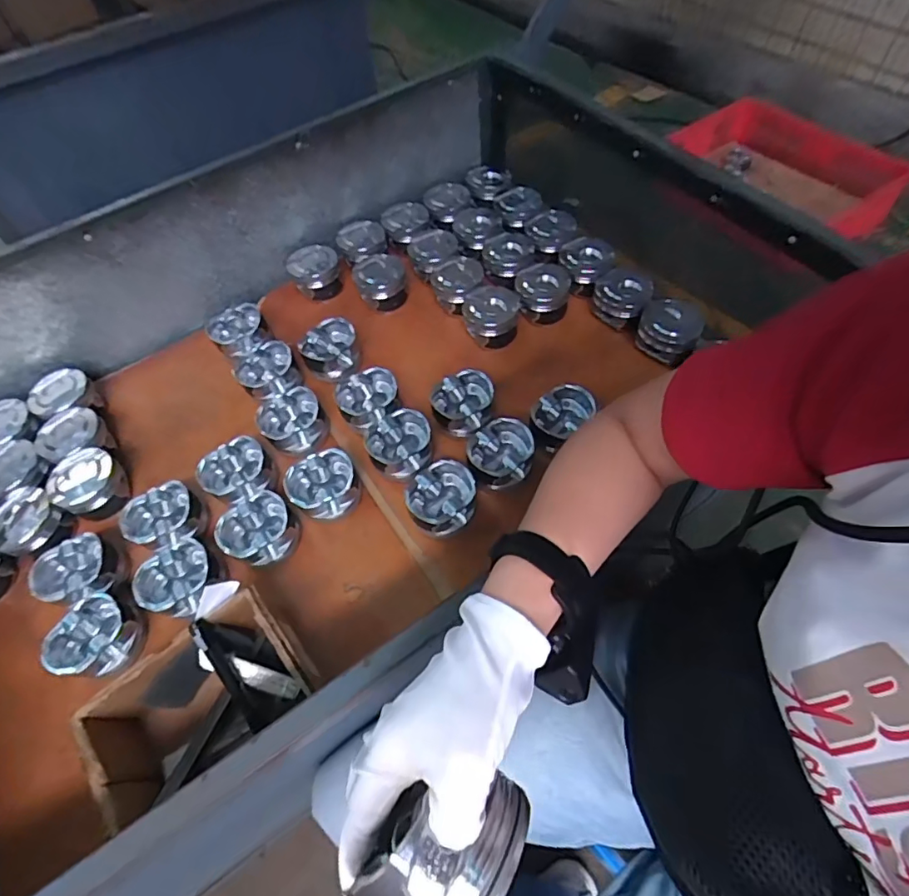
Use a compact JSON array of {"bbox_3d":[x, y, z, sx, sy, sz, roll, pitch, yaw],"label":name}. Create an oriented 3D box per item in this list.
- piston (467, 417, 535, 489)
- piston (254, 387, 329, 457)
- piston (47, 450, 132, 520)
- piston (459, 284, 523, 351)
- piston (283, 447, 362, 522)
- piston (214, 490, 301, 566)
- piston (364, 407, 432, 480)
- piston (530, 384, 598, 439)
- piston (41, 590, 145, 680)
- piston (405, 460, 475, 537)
[{"bbox_3d":[0.059,0.007,0.665,0.080,0.043,0.083,0,58,4],"label":"piston"},{"bbox_3d":[-0.220,-0.035,0.720,0.088,0.051,0.080,-2,58,2],"label":"piston"},{"bbox_3d":[-0.485,0.049,0.691,0.084,0.047,0.084,-2,58,2],"label":"piston"},{"bbox_3d":[0.056,-0.199,0.797,0.080,0.063,0.078,-2,58,2],"label":"piston"},{"bbox_3d":[-0.165,0.048,0.660,0.087,0.042,0.077,-25,60,-12],"label":"piston"},{"bbox_3d":[-0.240,0.101,0.641,0.084,0.048,0.086,-2,58,2],"label":"piston"},{"bbox_3d":[-0.073,-0.005,0.690,0.084,0.052,0.090,-8,58,-2],"label":"piston"},{"bbox_3d":[0.142,-0.047,0.694,0.082,0.045,0.062,-36,63,-18],"label":"piston"},{"bbox_3d":[-0.407,0.218,0.598,0.077,0.055,0.083,-2,58,2],"label":"piston"},{"bbox_3d":[-0.015,0.067,0.642,0.083,0.055,0.079,-2,58,2],"label":"piston"}]

